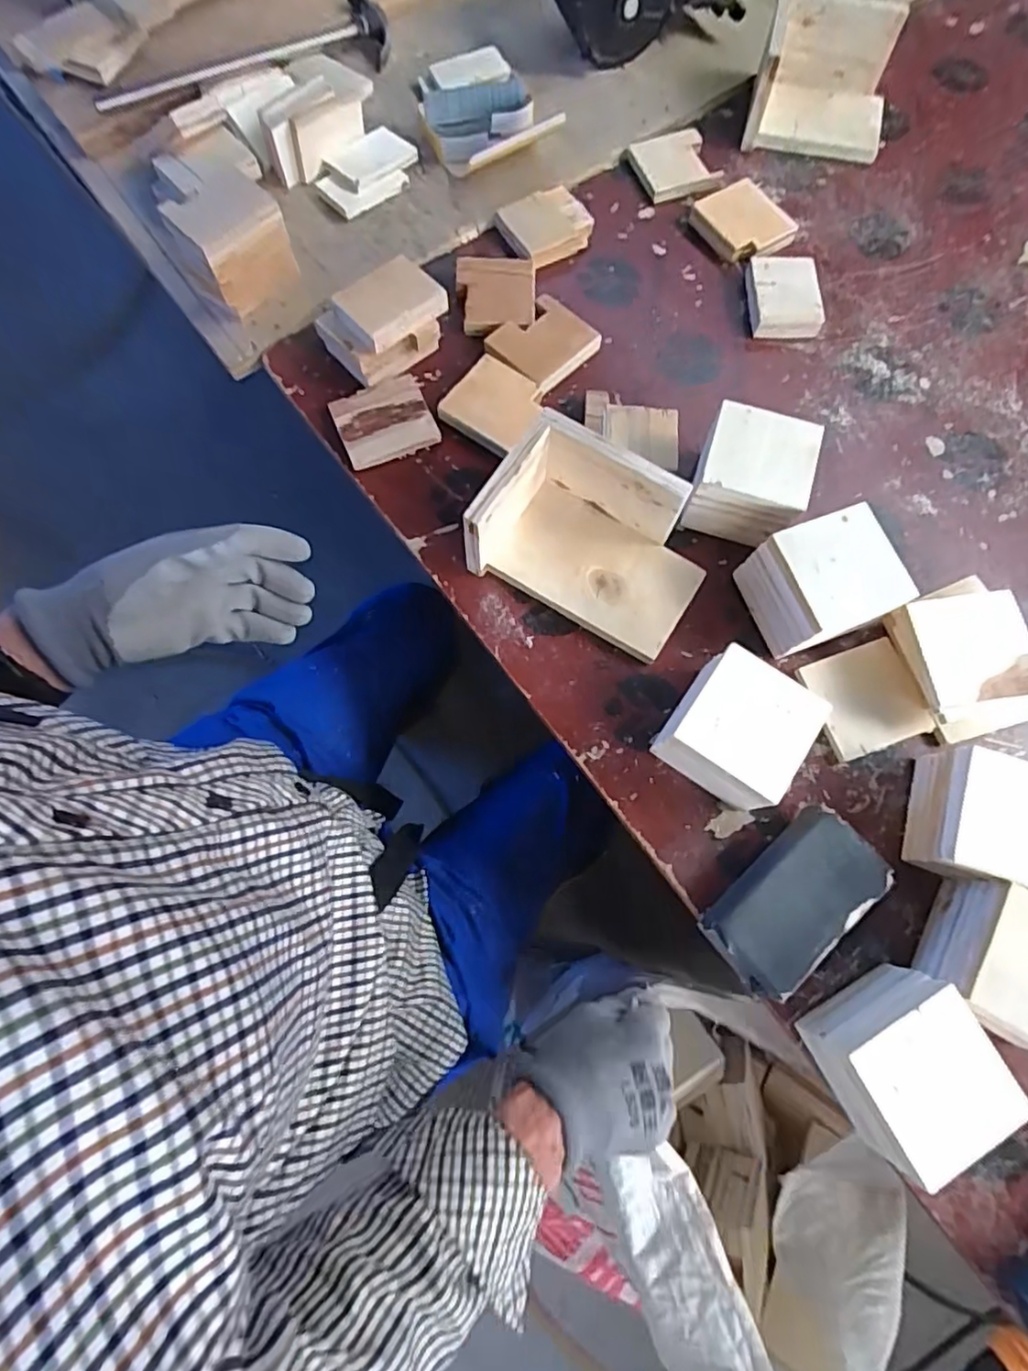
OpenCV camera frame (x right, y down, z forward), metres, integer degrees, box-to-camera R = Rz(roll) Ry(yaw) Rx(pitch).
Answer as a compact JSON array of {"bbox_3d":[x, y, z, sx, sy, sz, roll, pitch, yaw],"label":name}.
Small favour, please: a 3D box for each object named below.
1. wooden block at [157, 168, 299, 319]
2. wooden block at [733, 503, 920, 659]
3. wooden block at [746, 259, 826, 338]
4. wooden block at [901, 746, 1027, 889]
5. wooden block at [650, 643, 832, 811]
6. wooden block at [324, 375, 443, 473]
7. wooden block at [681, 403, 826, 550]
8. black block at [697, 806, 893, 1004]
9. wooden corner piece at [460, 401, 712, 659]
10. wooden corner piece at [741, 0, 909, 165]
[{"bbox_3d":[-0.278,-0.442,0.627,0.093,0.078,0.077,-39,79,-11],"label":"wooden block"},{"bbox_3d":[0.263,-0.086,0.541,0.099,0.085,0.089,-19,76,-4],"label":"wooden block"},{"bbox_3d":[0.289,-0.416,0.668,0.074,0.026,0.100,-3,75,0],"label":"wooden block"},{"bbox_3d":[0.371,0.109,0.492,0.096,0.075,0.092,20,77,6],"label":"wooden block"},{"bbox_3d":[0.178,0.038,0.508,0.094,0.078,0.099,35,77,8],"label":"wooden block"},{"bbox_3d":[-0.128,-0.260,0.619,0.090,0.014,0.080,-23,76,-5],"label":"wooden block"},{"bbox_3d":[0.211,-0.184,0.573,0.096,0.082,0.099,21,77,6],"label":"wooden block"},{"bbox_3d":[0.220,0.169,0.494,0.140,0.041,0.077,-42,79,-9],"label":"black block"},{"bbox_3d":[0.073,-0.126,0.543,0.189,0.098,0.128,26,77,7],"label":"wooden corner piece"},{"bbox_3d":[0.349,-0.684,0.714,0.153,0.093,0.128,6,76,2],"label":"wooden corner piece"}]

